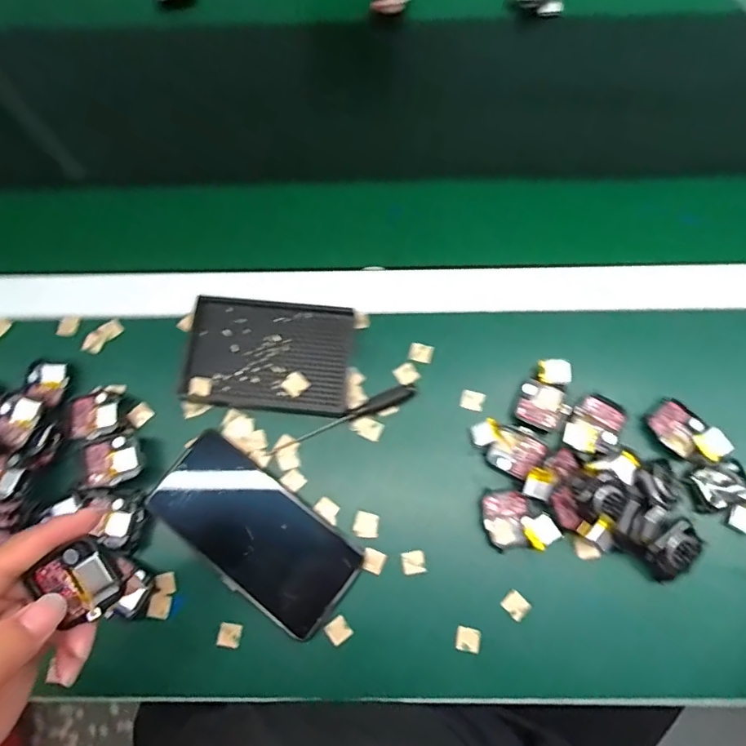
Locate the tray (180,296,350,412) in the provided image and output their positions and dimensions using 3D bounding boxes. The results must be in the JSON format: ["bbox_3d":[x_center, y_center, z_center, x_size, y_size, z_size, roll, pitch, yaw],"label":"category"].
[{"bbox_3d":[-0.086,-0.016,0.429,0.134,0.020,0.090,4,73,2],"label":"tray"}]

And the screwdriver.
[{"bbox_3d":[-0.025,0.038,0.416,0.128,0.009,0.013,-22,74,-6],"label":"screwdriver"}]

